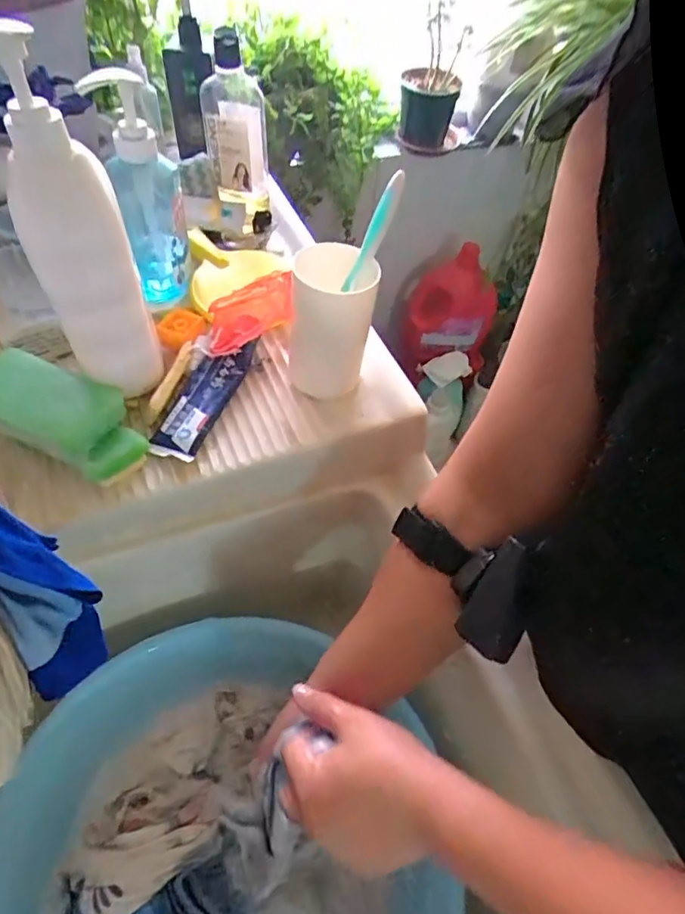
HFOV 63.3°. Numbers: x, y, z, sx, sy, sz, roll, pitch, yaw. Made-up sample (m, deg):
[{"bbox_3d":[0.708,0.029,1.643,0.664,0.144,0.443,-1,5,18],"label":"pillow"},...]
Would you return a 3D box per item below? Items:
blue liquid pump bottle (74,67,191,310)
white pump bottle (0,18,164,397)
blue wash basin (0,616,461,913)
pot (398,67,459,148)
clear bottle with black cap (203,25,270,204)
[{"bbox_3d":[-0.183,-0.237,0.515,0.070,0.196,0.058,-6,52,-11],"label":"blue liquid pump bottle"},{"bbox_3d":[-0.192,-0.150,0.403,0.068,0.244,0.078,-25,57,-24],"label":"white pump bottle"},{"bbox_3d":[-0.098,0.317,0.445,0.325,0.104,0.339,3,50,-4],"label":"blue wash basin"},{"bbox_3d":[0.200,-0.826,1.316,0.130,0.145,0.137,9,50,1],"label":"pot"},{"bbox_3d":[-0.124,-0.395,0.646,0.070,0.162,0.061,-3,51,-8],"label":"clear bottle with black cap"}]

